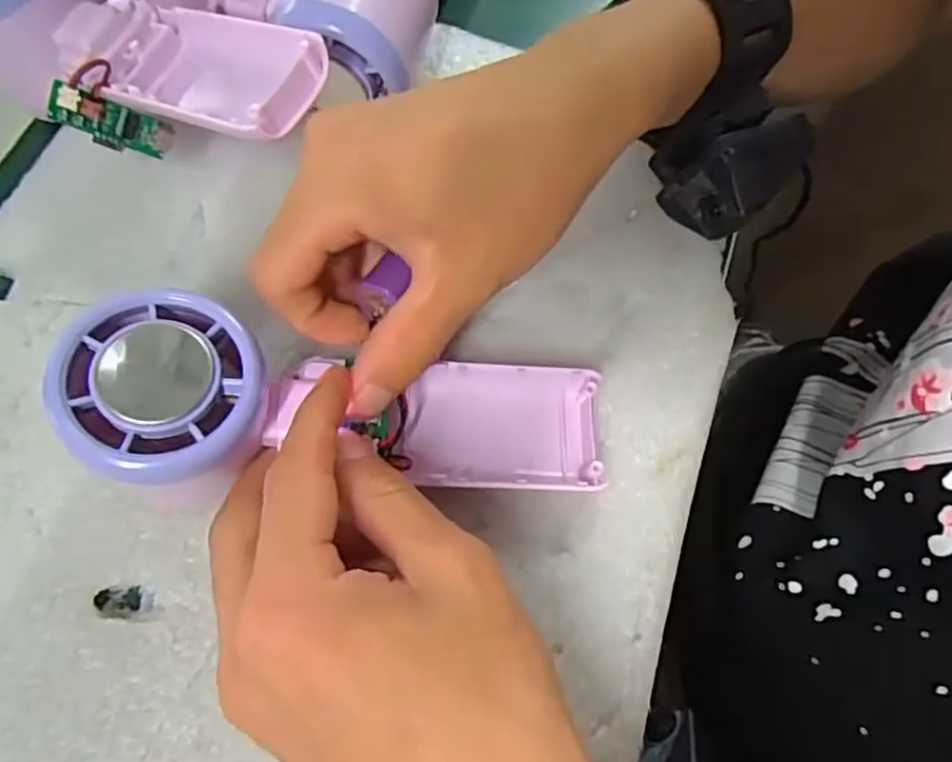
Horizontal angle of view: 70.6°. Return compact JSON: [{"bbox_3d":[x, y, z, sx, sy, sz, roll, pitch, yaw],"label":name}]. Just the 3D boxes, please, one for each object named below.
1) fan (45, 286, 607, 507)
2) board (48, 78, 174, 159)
[{"bbox_3d":[-0.038,0.009,0.210,0.162,0.029,0.055,8,66,-24],"label":"fan"},{"bbox_3d":[-0.133,-0.093,0.244,0.039,0.019,0.004,16,38,-33],"label":"board"}]

